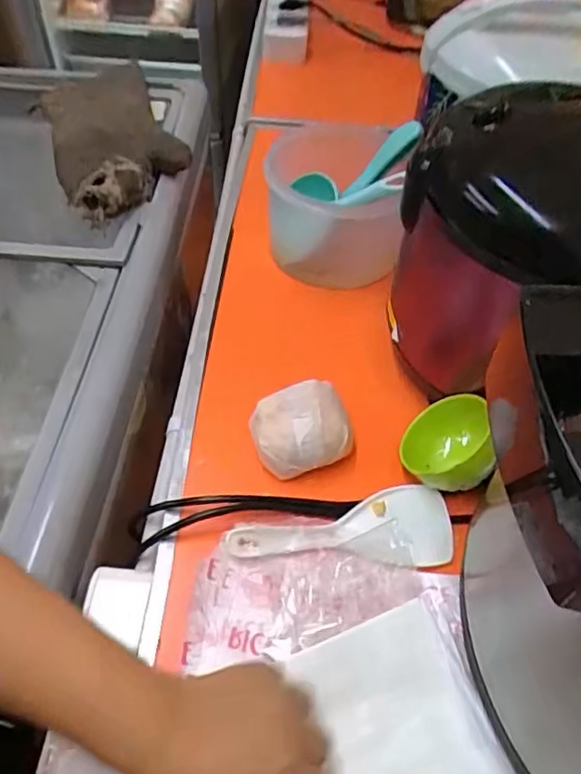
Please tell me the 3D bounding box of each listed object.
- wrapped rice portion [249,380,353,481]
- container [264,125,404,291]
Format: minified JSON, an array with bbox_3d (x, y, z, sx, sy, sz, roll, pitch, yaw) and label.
[{"bbox_3d":[0.009,0.033,0.538,0.082,0.041,0.074,-9,52,-10],"label":"wrapped rice portion"},{"bbox_3d":[0.045,-0.205,0.692,0.144,0.133,0.117,3,51,0],"label":"container"}]

